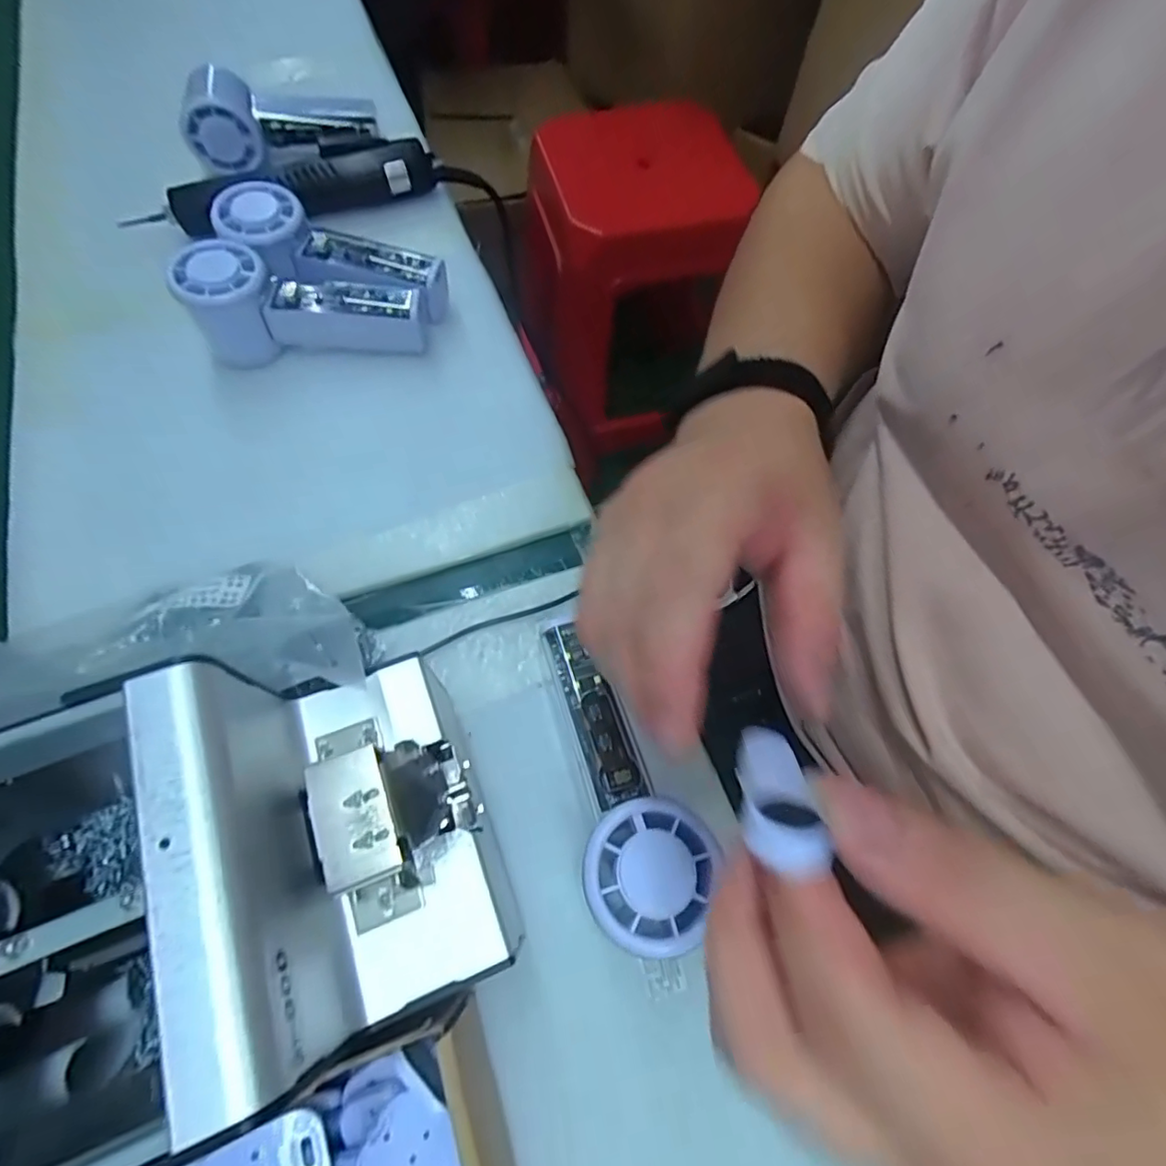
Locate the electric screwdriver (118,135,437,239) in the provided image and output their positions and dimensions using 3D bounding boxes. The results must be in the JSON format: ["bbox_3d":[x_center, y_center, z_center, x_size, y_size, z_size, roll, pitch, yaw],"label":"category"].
[{"bbox_3d":[-0.235,-0.313,0.467,0.228,0.046,0.027,-18,68,-10],"label":"electric screwdriver"}]

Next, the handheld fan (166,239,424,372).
[{"bbox_3d":[-0.186,-0.192,0.403,0.150,0.055,0.060,-6,66,-5],"label":"handheld fan"}]

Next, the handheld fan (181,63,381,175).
[{"bbox_3d":[-0.257,-0.400,0.498,0.150,0.050,0.058,-17,67,-10],"label":"handheld fan"}]

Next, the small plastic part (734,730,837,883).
[{"bbox_3d":[0.050,0.055,0.155,0.017,0.055,0.010,15,108,4],"label":"small plastic part"}]

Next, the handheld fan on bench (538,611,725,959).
[{"bbox_3d":[0.013,0.080,0.266,0.054,0.027,0.148,-17,67,-10],"label":"handheld fan on bench"}]

